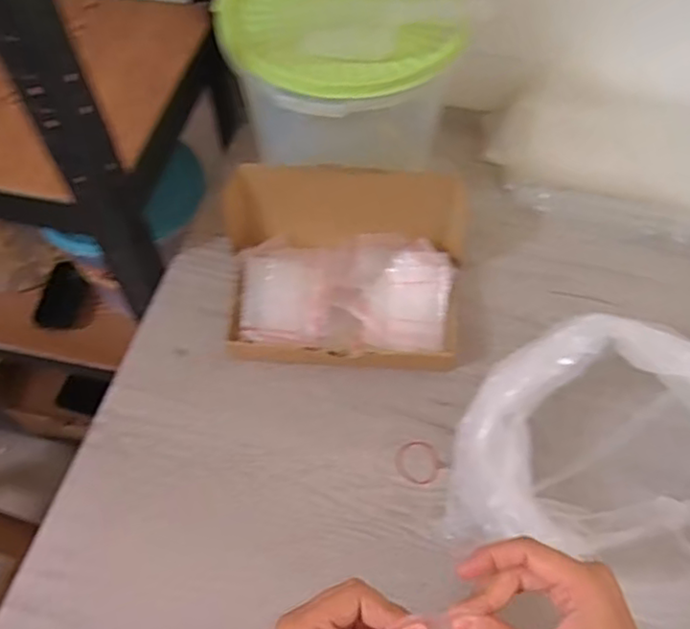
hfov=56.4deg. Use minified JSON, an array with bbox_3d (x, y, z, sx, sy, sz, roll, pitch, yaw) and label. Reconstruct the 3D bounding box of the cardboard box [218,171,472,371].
[{"bbox_3d":[-0.001,-0.044,0.588,0.220,0.094,0.172,1,58,1],"label":"cardboard box"}]

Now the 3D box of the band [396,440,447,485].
[{"bbox_3d":[0.061,0.122,0.532,0.035,0.004,0.037,0,58,0],"label":"band"}]

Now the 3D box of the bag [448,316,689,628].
[{"bbox_3d":[0.197,0.114,0.451,0.215,0.145,0.211,-17,59,-10],"label":"bag"}]

